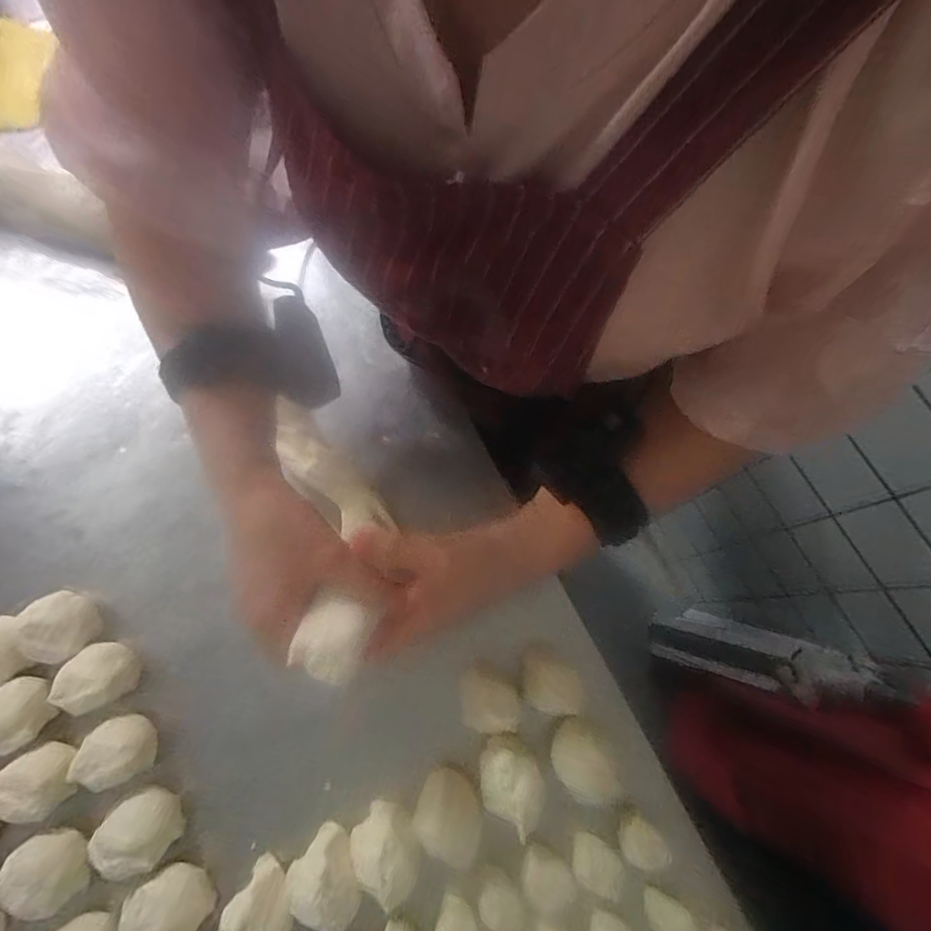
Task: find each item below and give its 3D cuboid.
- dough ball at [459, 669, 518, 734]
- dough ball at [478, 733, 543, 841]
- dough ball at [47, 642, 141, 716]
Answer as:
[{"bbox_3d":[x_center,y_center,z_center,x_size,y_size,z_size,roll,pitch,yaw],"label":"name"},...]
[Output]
[{"bbox_3d":[0.017,0.175,0.378,0.041,0.039,0.040,0,71,1],"label":"dough ball"},{"bbox_3d":[0.033,0.231,0.368,0.042,0.040,0.055,-9,71,-2],"label":"dough ball"},{"bbox_3d":[-0.292,0.167,0.398,0.050,0.033,0.048,0,71,1],"label":"dough ball"}]

